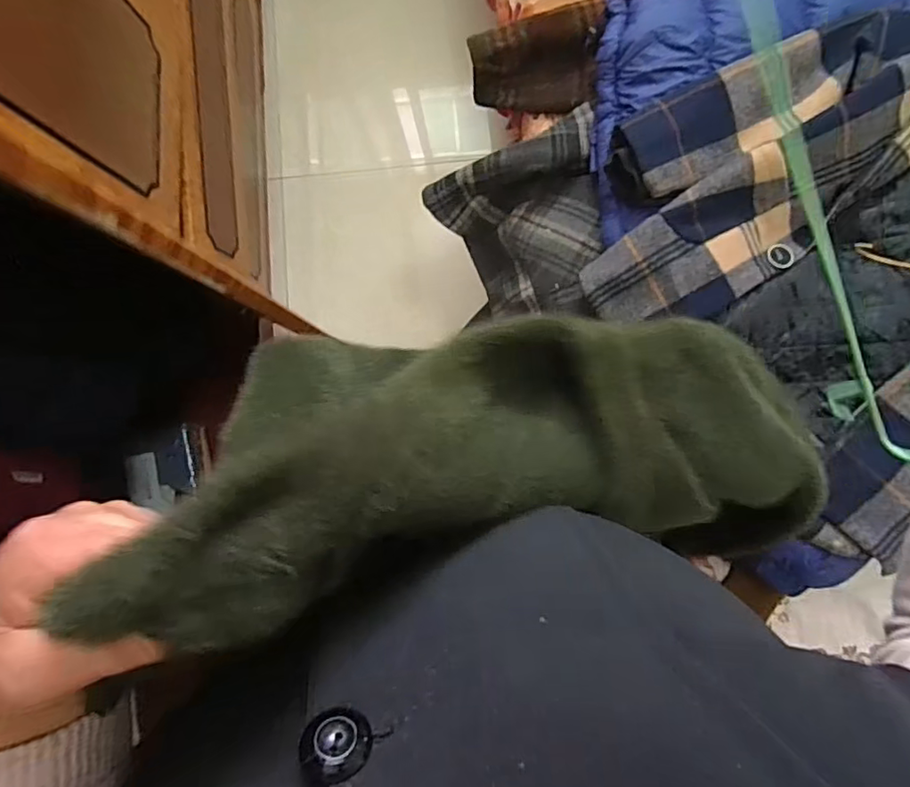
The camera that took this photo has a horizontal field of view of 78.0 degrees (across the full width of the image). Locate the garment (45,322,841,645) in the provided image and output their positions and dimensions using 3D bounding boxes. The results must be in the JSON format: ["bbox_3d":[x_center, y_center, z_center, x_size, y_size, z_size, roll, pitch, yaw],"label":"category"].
[{"bbox_3d":[0.062,0.035,0.315,0.454,0.059,0.145,-3,84,-36],"label":"garment"}]

